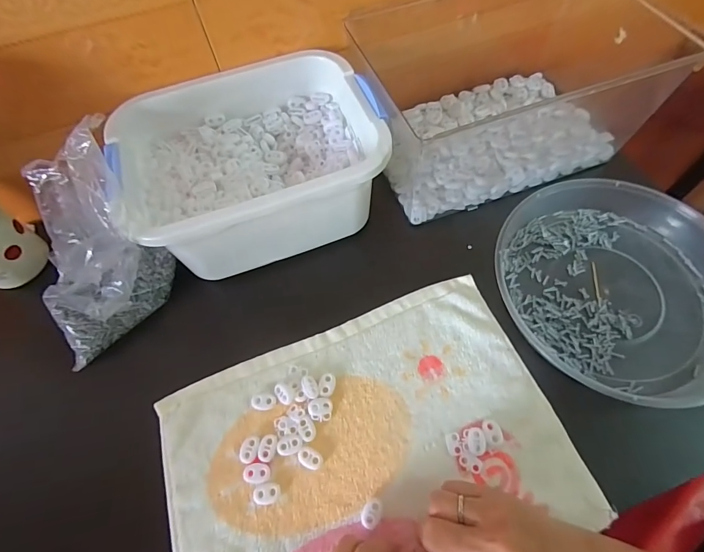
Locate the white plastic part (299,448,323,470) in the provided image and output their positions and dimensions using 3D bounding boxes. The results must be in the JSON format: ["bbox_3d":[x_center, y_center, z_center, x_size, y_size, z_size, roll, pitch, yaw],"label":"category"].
[{"bbox_3d":[-0.036,0.157,0.328,0.021,0.005,0.013,20,65,13],"label":"white plastic part"}]

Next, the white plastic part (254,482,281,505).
[{"bbox_3d":[-0.071,0.181,0.317,0.022,0.005,0.015,-8,62,-1],"label":"white plastic part"}]

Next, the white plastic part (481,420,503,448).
[{"bbox_3d":[0.121,0.135,0.329,0.016,0.004,0.021,-8,62,-1],"label":"white plastic part"}]

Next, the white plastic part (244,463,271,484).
[{"bbox_3d":[-0.081,0.168,0.324,0.022,0.004,0.015,-4,62,1],"label":"white plastic part"}]

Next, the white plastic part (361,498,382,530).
[{"bbox_3d":[0.016,0.191,0.307,0.014,0.006,0.021,18,65,12],"label":"white plastic part"}]

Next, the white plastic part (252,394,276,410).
[{"bbox_3d":[-0.081,0.116,0.351,0.022,0.005,0.014,-5,62,1],"label":"white plastic part"}]

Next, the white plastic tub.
[{"bbox_3d":[-0.101,-0.121,0.401,0.242,0.101,0.190,-17,63,-6],"label":"white plastic tub"}]

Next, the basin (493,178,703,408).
[{"bbox_3d":[0.266,0.003,0.373,0.209,0.037,0.231,-36,66,-14],"label":"basin"}]

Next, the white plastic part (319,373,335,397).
[{"bbox_3d":[-0.023,0.102,0.355,0.014,0.004,0.021,5,63,6],"label":"white plastic part"}]

